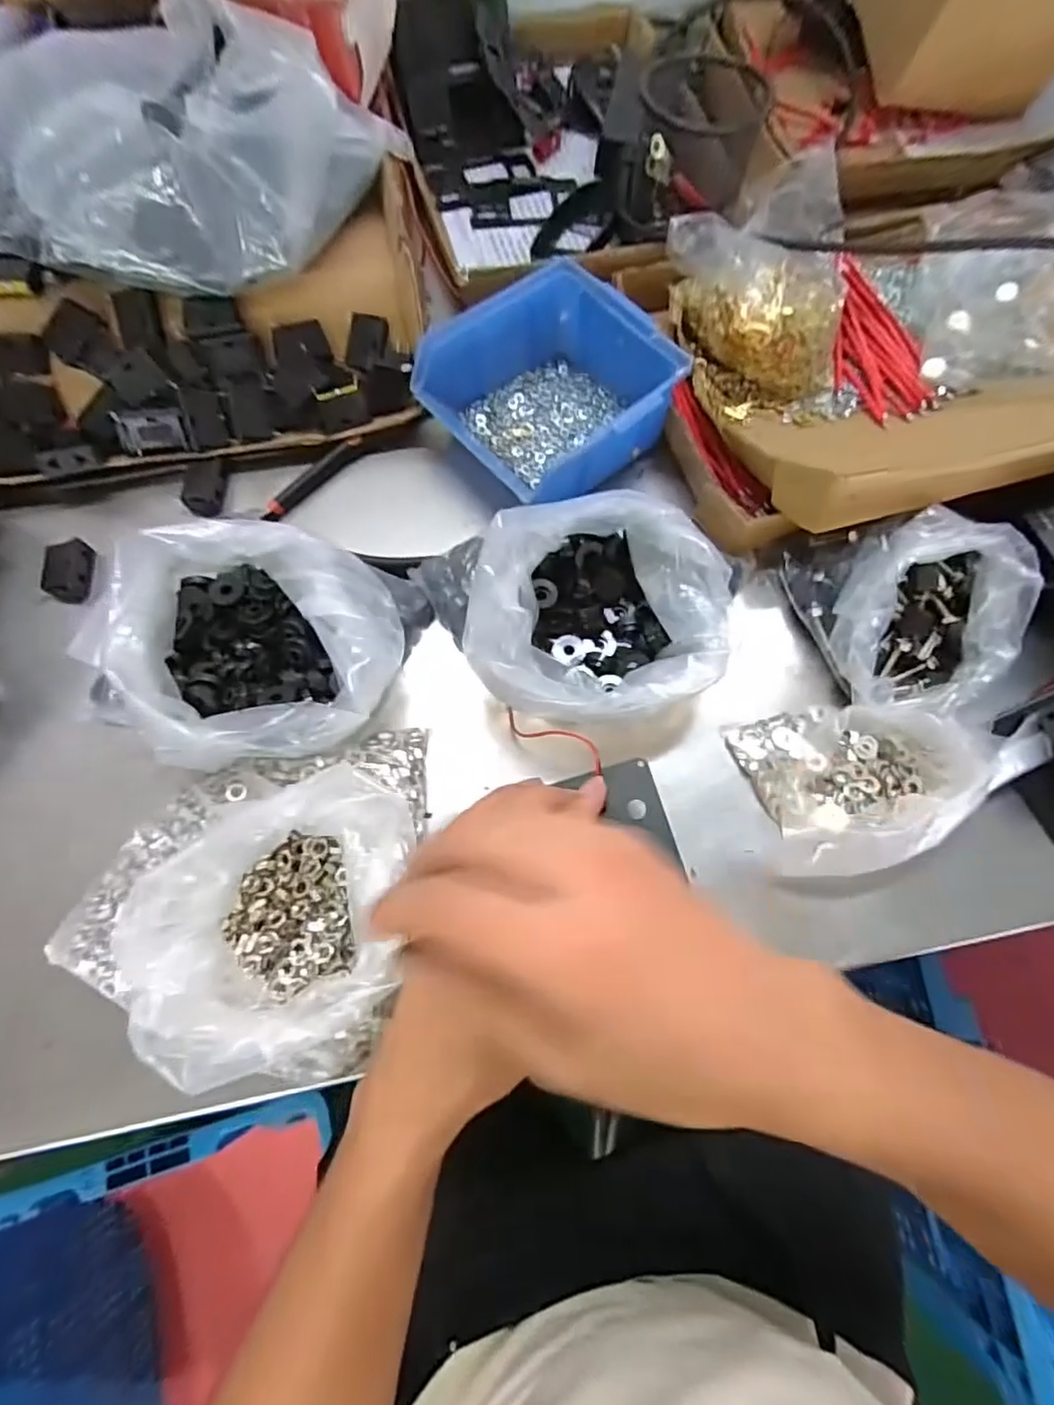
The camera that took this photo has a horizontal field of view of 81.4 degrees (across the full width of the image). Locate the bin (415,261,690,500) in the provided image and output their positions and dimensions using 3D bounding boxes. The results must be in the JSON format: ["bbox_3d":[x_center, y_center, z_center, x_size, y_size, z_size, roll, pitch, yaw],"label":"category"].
[{"bbox_3d":[0.017,-0.202,0.400,0.134,0.061,0.122,42,75,13],"label":"bin"}]

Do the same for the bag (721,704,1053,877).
[{"bbox_3d":[0.198,0.036,0.329,0.150,0.044,0.090,-11,70,-5],"label":"bag"}]

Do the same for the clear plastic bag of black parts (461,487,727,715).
[{"bbox_3d":[0.040,-0.049,0.339,0.144,0.068,0.123,-2,70,-1],"label":"clear plastic bag of black parts"}]

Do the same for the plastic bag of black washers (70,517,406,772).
[{"bbox_3d":[-0.138,-0.031,0.321,0.138,0.075,0.122,2,70,0],"label":"plastic bag of black washers"}]

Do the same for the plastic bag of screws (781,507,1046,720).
[{"bbox_3d":[0.218,-0.055,0.344,0.105,0.064,0.117,-7,70,-3],"label":"plastic bag of screws"}]

